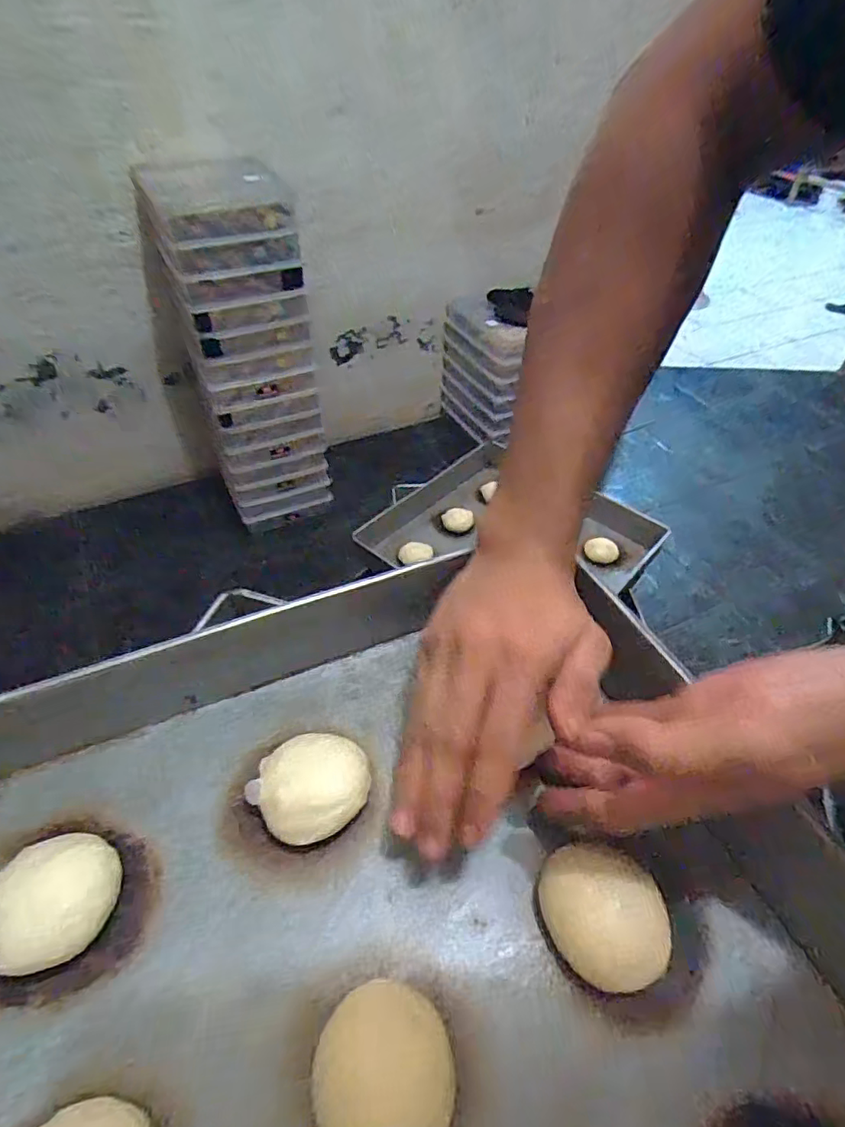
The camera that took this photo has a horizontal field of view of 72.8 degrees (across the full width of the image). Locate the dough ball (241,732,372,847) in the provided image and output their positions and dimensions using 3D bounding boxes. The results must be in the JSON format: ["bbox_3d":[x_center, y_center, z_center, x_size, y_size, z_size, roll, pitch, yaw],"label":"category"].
[{"bbox_3d":[-0.059,0.120,0.310,0.059,0.030,0.052,-28,54,-26],"label":"dough ball"}]

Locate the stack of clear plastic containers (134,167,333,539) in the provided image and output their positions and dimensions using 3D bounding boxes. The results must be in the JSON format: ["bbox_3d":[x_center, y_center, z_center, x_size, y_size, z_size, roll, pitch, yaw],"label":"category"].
[{"bbox_3d":[-0.461,-0.521,1.579,0.320,0.867,0.423,-12,48,-14],"label":"stack of clear plastic containers"}]

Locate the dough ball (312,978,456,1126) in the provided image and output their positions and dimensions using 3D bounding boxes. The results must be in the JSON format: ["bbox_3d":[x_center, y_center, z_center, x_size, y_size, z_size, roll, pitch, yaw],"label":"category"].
[{"bbox_3d":[-0.016,0.210,0.236,0.054,0.020,0.058,1,46,-1],"label":"dough ball"}]

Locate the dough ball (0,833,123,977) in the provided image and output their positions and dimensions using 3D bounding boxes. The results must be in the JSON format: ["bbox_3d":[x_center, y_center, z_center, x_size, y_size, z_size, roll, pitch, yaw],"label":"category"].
[{"bbox_3d":[-0.171,0.154,0.266,0.053,0.030,0.054,1,46,-1],"label":"dough ball"}]

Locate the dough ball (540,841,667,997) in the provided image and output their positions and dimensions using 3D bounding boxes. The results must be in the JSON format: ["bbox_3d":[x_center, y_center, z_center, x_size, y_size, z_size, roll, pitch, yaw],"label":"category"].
[{"bbox_3d":[0.085,0.166,0.272,0.049,0.032,0.057,-6,47,-8],"label":"dough ball"}]

